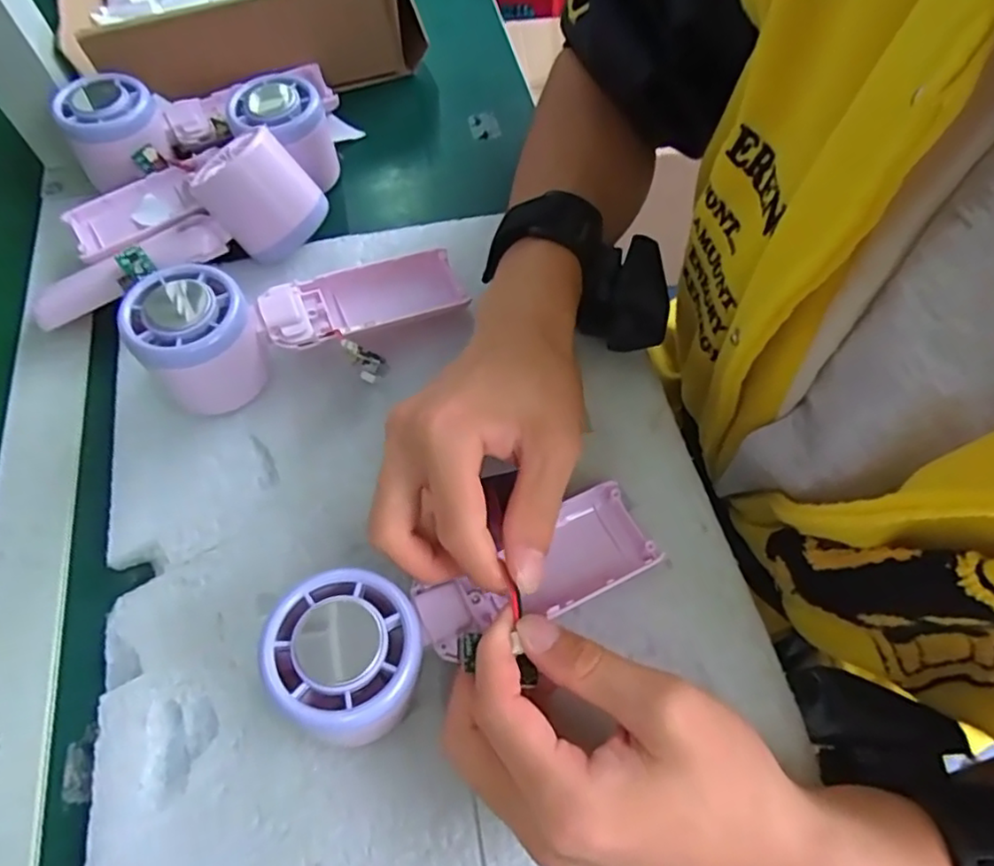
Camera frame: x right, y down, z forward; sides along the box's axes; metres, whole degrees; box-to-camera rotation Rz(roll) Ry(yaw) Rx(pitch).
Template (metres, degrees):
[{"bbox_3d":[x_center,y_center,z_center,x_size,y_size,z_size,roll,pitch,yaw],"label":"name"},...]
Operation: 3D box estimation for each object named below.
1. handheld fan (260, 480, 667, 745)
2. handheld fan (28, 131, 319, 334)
[{"bbox_3d":[-0.006,0.065,0.253,0.161,0.032,0.056,-12,58,-34],"label":"handheld fan"},{"bbox_3d":[-0.180,-0.112,0.353,0.167,0.060,0.064,-23,64,-11],"label":"handheld fan"}]

